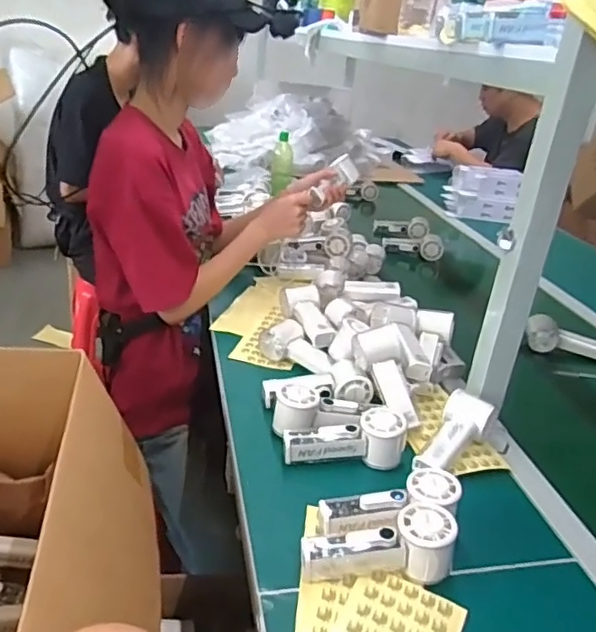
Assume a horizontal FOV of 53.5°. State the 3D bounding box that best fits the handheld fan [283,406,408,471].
[{"bbox_3d":[0.062,0.155,0.740,0.155,0.059,0.056,-2,27,-18],"label":"handheld fan"}]

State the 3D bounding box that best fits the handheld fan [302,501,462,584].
[{"bbox_3d":[0.081,0.234,0.597,0.153,0.065,0.053,-8,26,1],"label":"handheld fan"}]

